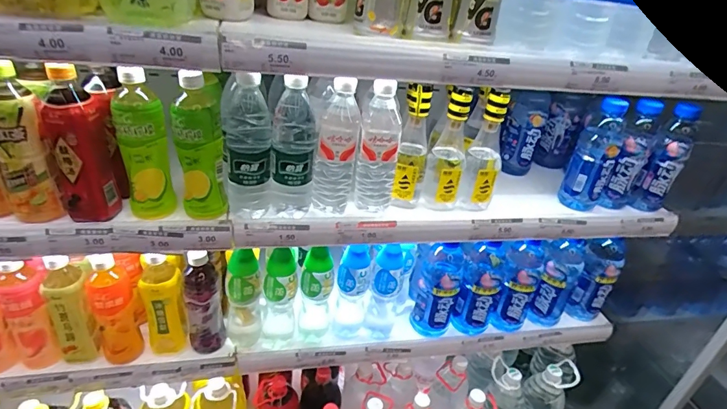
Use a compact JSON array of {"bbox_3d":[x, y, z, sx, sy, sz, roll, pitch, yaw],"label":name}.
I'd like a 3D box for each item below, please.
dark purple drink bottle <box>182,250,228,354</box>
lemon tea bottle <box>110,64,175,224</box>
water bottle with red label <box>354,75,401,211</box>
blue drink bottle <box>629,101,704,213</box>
[{"bbox_3d":[-0.289,0.173,0.774,0.067,0.219,0.063,-4,31,-21],"label":"dark purple drink bottle"},{"bbox_3d":[-0.312,-0.084,0.602,0.060,0.224,0.065,-11,34,-30],"label":"lemon tea bottle"},{"bbox_3d":[0.025,-0.087,0.684,0.063,0.217,0.060,8,29,0],"label":"water bottle with red label"},{"bbox_3d":[0.568,-0.081,0.801,0.059,0.213,0.059,26,34,30],"label":"blue drink bottle"}]

